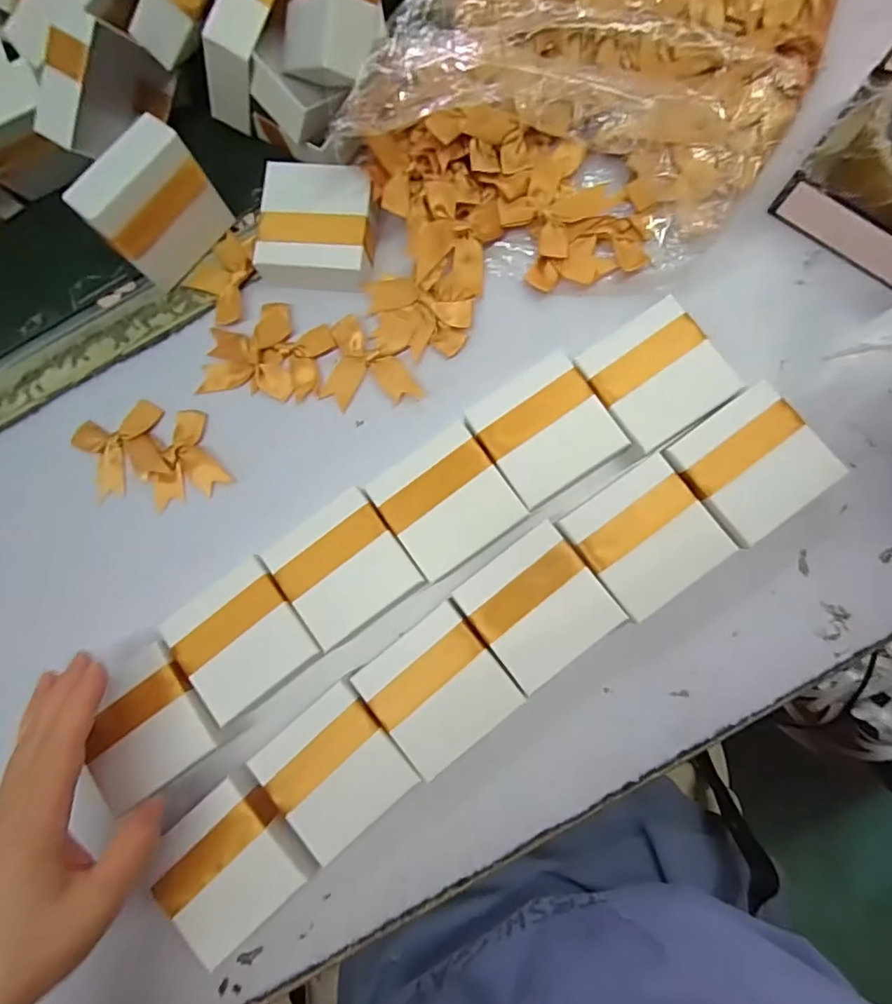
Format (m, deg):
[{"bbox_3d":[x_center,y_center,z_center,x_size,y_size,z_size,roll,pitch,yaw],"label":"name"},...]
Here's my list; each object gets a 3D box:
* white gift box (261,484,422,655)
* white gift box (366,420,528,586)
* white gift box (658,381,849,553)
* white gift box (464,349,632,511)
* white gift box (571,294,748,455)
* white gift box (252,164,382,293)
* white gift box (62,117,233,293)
[{"bbox_3d":[-0.059,0.039,0.317,0.068,0.027,0.067,-35,81,-1],"label":"white gift box"},{"bbox_3d":[0.001,0.000,0.318,0.069,0.025,0.066,-35,81,-1],"label":"white gift box"},{"bbox_3d":[0.172,-0.021,0.307,0.071,0.026,0.067,-36,81,-1],"label":"white gift box"},{"bbox_3d":[0.058,-0.042,0.319,0.068,0.024,0.070,-34,81,-1],"label":"white gift box"},{"bbox_3d":[0.122,-0.073,0.317,0.067,0.028,0.068,-34,81,-1],"label":"white gift box"},{"bbox_3d":[-0.082,-0.174,0.339,0.070,0.026,0.066,8,83,5],"label":"white gift box"},{"bbox_3d":[-0.178,-0.181,0.328,0.028,0.069,0.071,40,87,8],"label":"white gift box"}]

